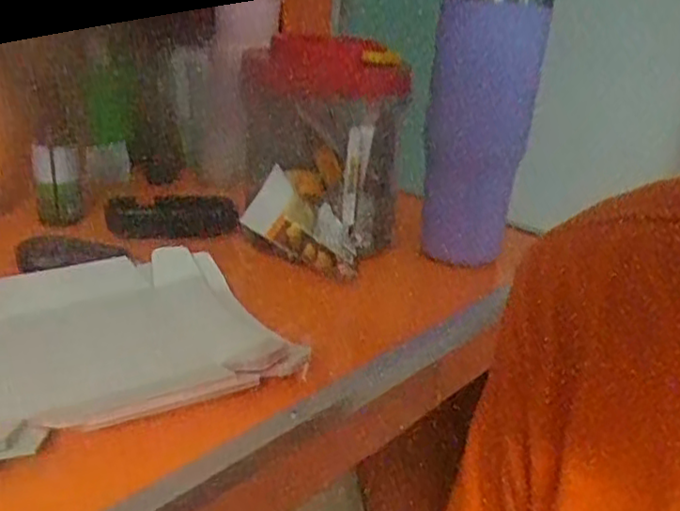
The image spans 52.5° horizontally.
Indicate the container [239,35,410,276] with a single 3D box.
[{"bbox_3d":[-0.010,-0.077,0.529,0.121,0.170,0.124,4,23,-2],"label":"container"}]

